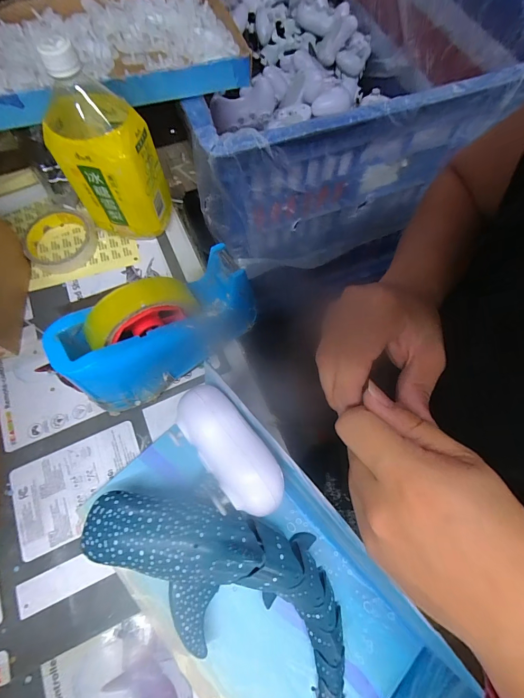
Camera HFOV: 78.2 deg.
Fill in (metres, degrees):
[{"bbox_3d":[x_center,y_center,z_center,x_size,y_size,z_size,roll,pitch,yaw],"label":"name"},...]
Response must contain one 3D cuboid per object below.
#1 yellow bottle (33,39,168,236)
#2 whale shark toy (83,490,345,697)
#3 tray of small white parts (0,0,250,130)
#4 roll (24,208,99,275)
[{"bbox_3d":[-0.175,-0.218,0.366,0.098,0.199,0.096,-30,72,-11],"label":"yellow bottle"},{"bbox_3d":[-0.016,0.187,0.240,0.117,0.062,0.241,-39,75,-15],"label":"whale shark toy"},{"bbox_3d":[-0.210,-0.368,0.397,0.354,0.039,0.205,-19,70,-9],"label":"tray of small white parts"},{"bbox_3d":[-0.264,-0.143,0.424,0.091,0.022,0.081,-25,71,-10],"label":"roll"}]

